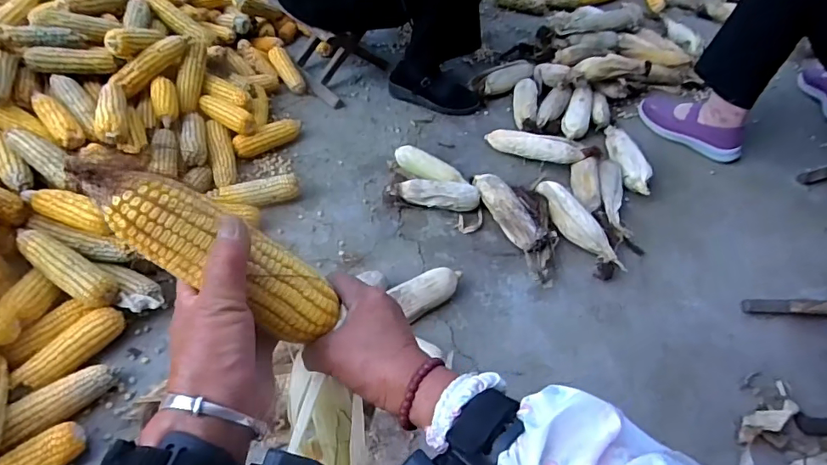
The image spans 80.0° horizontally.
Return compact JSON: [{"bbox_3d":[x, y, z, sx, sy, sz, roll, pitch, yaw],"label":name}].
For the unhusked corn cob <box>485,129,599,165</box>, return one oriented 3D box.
[{"bbox_3d":[0.281,-0.185,1.097,0.244,0.072,0.064,16,52,7],"label":"unhusked corn cob"}]

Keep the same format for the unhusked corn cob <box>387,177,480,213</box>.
[{"bbox_3d":[0.038,-0.074,0.988,0.185,0.053,0.054,8,51,0],"label":"unhusked corn cob"}]

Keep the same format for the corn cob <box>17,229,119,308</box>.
[{"bbox_3d":[-0.541,0.053,0.762,0.183,0.040,0.053,25,53,14],"label":"corn cob"}]

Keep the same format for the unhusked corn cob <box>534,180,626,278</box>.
[{"bbox_3d":[0.315,-0.011,0.947,0.058,0.045,0.222,-20,56,-20],"label":"unhusked corn cob"}]

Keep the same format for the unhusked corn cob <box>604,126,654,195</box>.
[{"bbox_3d":[0.468,-0.175,1.095,0.048,0.065,0.221,2,51,-5],"label":"unhusked corn cob"}]

